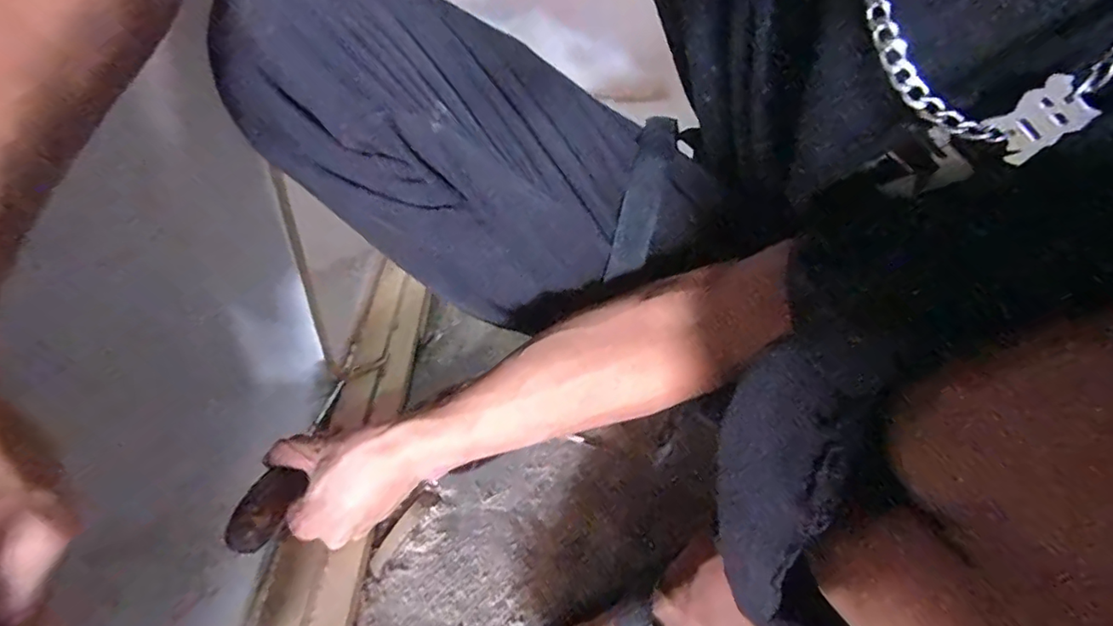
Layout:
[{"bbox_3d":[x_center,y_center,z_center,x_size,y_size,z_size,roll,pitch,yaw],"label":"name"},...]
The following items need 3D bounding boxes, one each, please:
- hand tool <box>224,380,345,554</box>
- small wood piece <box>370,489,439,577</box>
[{"bbox_3d":[-0.210,0.117,0.444,0.035,0.026,0.209,1,18,-7],"label":"hand tool"},{"bbox_3d":[-0.129,0.180,0.459,0.016,0.005,0.079,22,41,22],"label":"small wood piece"}]

